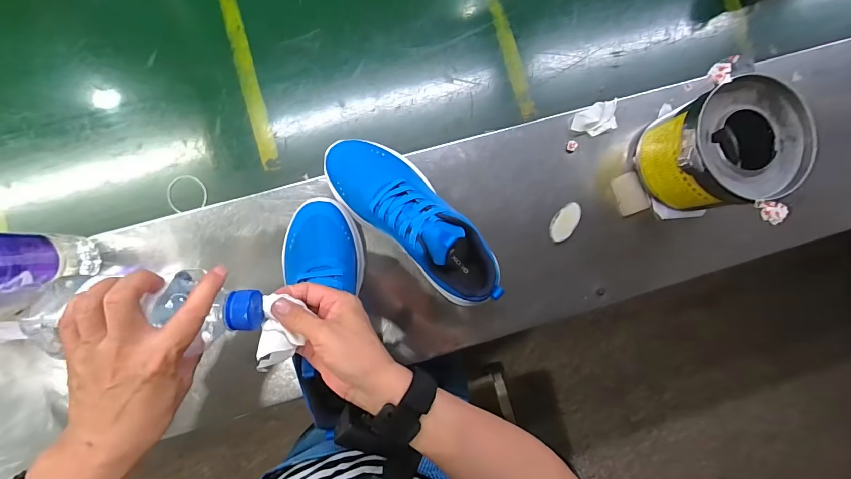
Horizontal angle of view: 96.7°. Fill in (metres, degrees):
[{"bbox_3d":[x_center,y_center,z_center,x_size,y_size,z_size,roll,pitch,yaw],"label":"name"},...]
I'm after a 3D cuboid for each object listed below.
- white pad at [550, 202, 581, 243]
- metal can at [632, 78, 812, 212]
[{"bbox_3d":[0.192,-0.024,0.521,0.032,0.010,0.058,32,86,-6],"label":"white pad"},{"bbox_3d":[0.361,-0.112,0.480,0.157,0.112,0.136,-14,91,-7],"label":"metal can"}]

